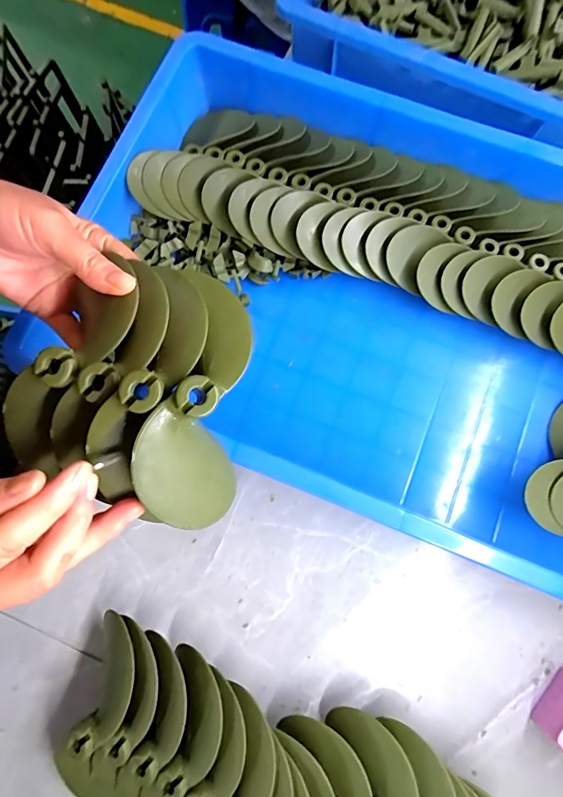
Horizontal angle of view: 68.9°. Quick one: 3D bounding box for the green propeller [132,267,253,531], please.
[{"bbox_3d":[-0.046,0.002,0.243,0.049,0.051,0.147,13,88,2],"label":"green propeller"}]

